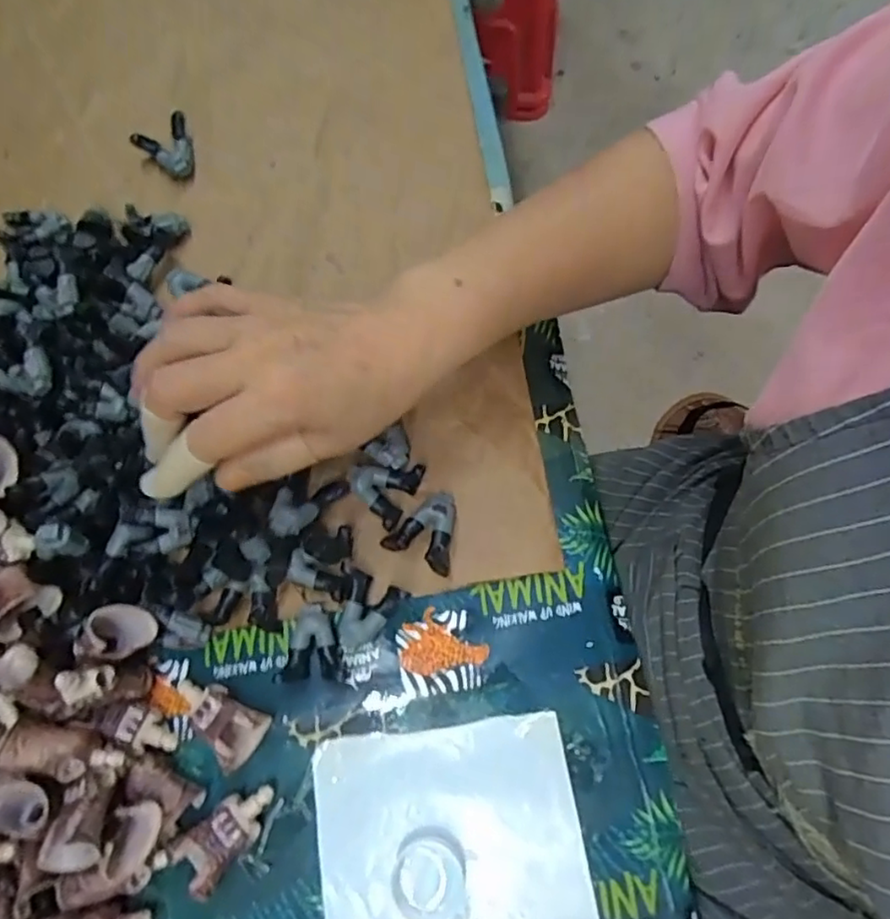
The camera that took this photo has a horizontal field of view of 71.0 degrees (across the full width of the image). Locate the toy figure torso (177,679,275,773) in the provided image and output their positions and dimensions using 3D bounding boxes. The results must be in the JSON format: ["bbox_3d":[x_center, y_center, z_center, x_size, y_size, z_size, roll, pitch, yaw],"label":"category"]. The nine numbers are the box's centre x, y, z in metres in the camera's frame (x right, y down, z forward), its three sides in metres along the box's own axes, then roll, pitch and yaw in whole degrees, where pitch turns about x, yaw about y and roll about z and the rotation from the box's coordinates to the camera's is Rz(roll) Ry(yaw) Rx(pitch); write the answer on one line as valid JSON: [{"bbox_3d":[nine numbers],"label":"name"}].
[{"bbox_3d":[-0.110,0.124,0.306,0.048,0.018,0.030,41,77,14],"label":"toy figure torso"}]

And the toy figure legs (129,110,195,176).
[{"bbox_3d":[-0.187,-0.210,0.421,0.037,0.013,0.041,-29,72,-8],"label":"toy figure legs"}]

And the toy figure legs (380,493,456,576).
[{"bbox_3d":[-0.014,0.037,0.331,0.036,0.015,0.041,7,71,4],"label":"toy figure legs"}]

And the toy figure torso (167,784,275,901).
[{"bbox_3d":[-0.100,0.173,0.290,0.047,0.017,0.026,-43,75,-12],"label":"toy figure torso"}]

